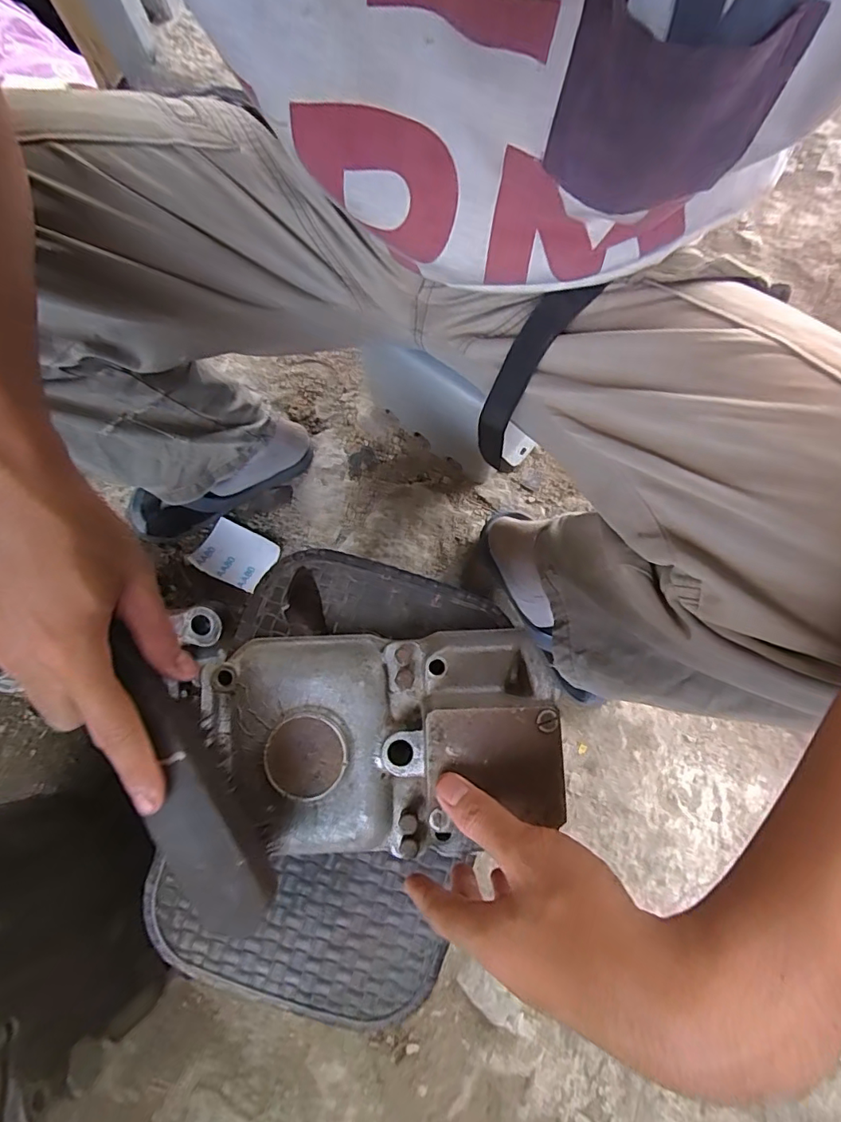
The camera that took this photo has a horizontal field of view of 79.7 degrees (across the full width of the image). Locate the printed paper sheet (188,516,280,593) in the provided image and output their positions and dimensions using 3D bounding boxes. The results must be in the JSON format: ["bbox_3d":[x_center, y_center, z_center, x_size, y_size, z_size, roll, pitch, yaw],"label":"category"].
[{"bbox_3d":[-0.250,-0.009,0.680,0.098,0.010,0.076,27,80,7],"label":"printed paper sheet"}]

